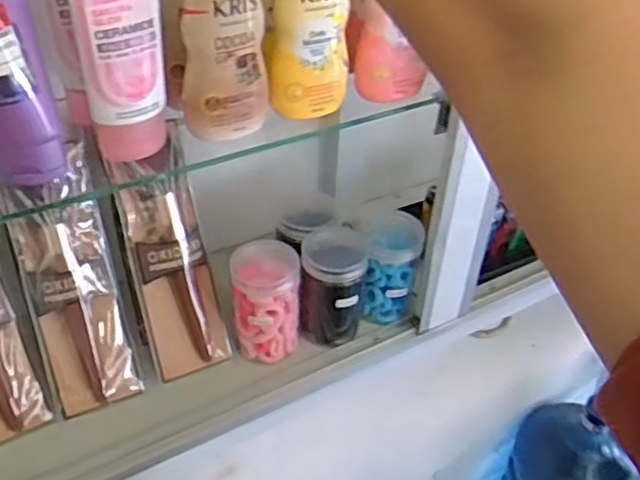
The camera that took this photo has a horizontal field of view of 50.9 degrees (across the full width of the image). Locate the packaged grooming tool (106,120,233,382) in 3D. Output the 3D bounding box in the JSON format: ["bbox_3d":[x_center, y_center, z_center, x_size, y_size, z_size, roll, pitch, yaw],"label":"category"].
[{"bbox_3d":[-0.116,0.016,0.527,0.059,0.186,0.015,-16,16,-22],"label":"packaged grooming tool"}]

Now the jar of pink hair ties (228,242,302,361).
[{"bbox_3d":[-0.043,0.050,0.544,0.054,0.091,0.046,1,38,-3],"label":"jar of pink hair ties"}]

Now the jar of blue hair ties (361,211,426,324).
[{"bbox_3d":[0.061,0.025,0.586,0.048,0.095,0.049,2,38,-1],"label":"jar of blue hair ties"}]

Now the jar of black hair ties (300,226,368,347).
[{"bbox_3d":[0.011,0.040,0.563,0.053,0.090,0.053,4,38,1],"label":"jar of black hair ties"}]

